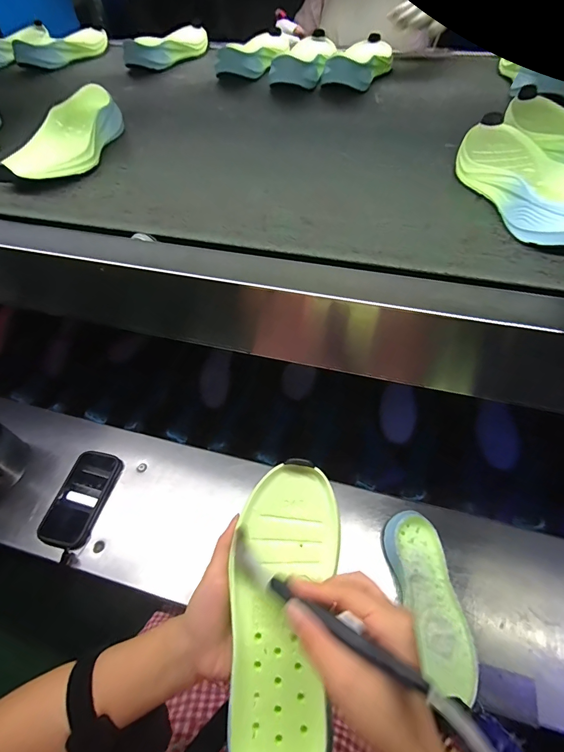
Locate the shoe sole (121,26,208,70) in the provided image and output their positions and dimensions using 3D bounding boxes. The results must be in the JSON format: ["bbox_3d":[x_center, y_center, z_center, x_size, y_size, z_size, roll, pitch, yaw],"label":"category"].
[{"bbox_3d":[-0.232,-0.686,0.765,0.082,0.048,0.224,17,59,16],"label":"shoe sole"}]

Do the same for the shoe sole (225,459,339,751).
[{"bbox_3d":[-0.001,0.194,0.295,0.084,0.028,0.237,3,71,5],"label":"shoe sole"}]

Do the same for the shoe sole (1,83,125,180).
[{"bbox_3d":[-0.283,-0.312,0.480,0.092,0.045,0.229,1,52,3],"label":"shoe sole"}]

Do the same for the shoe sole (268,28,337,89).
[{"bbox_3d":[0.041,-0.582,0.674,0.094,0.047,0.210,9,53,9],"label":"shoe sole"}]

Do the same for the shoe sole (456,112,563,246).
[{"bbox_3d":[0.258,-0.212,0.386,0.100,0.042,0.237,-6,52,-3],"label":"shoe sole"}]

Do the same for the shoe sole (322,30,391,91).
[{"bbox_3d":[0.145,-0.568,0.665,0.096,0.044,0.219,15,54,13],"label":"shoe sole"}]

